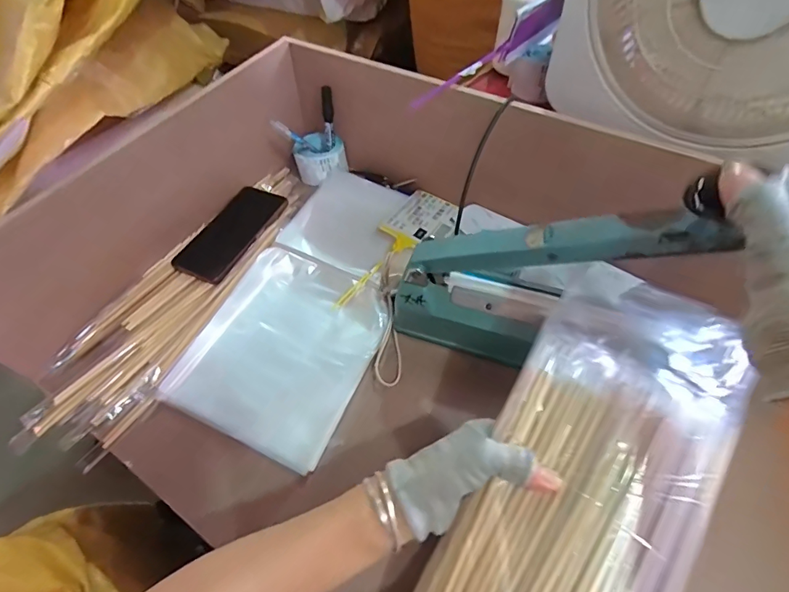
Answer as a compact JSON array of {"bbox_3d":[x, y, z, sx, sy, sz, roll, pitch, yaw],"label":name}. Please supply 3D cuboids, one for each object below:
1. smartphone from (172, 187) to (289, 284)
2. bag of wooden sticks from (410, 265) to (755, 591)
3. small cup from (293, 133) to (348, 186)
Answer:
[{"bbox_3d":[-0.218,-0.093,0.592,0.088,0.014,0.173,18,58,16],"label":"smartphone"},{"bbox_3d":[0.138,0.141,0.313,0.149,0.041,0.350,25,73,20],"label":"bag of wooden sticks"},{"bbox_3d":[-0.116,-0.215,0.671,0.074,0.055,0.061,-20,56,-10],"label":"small cup"}]

